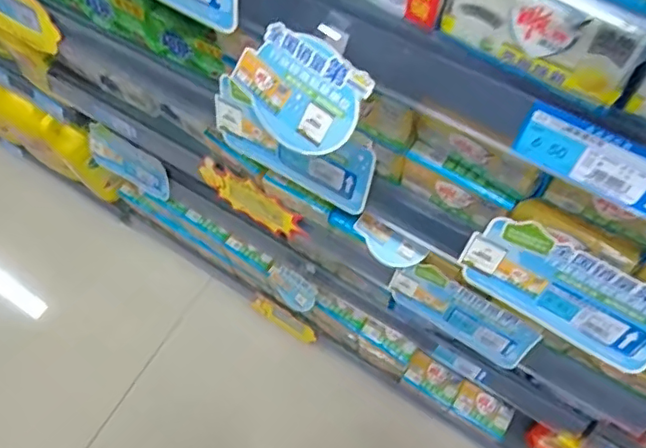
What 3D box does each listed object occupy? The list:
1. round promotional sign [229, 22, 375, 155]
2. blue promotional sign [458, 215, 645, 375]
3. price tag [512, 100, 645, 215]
[{"bbox_3d":[-0.019,-0.094,0.403,0.096,0.087,0.006,38,43,2],"label":"round promotional sign"},{"bbox_3d":[0.230,0.067,0.531,0.195,0.124,0.007,30,55,13],"label":"blue promotional sign"},{"bbox_3d":[0.172,-0.039,0.348,0.099,0.038,0.004,30,43,15],"label":"price tag"}]

